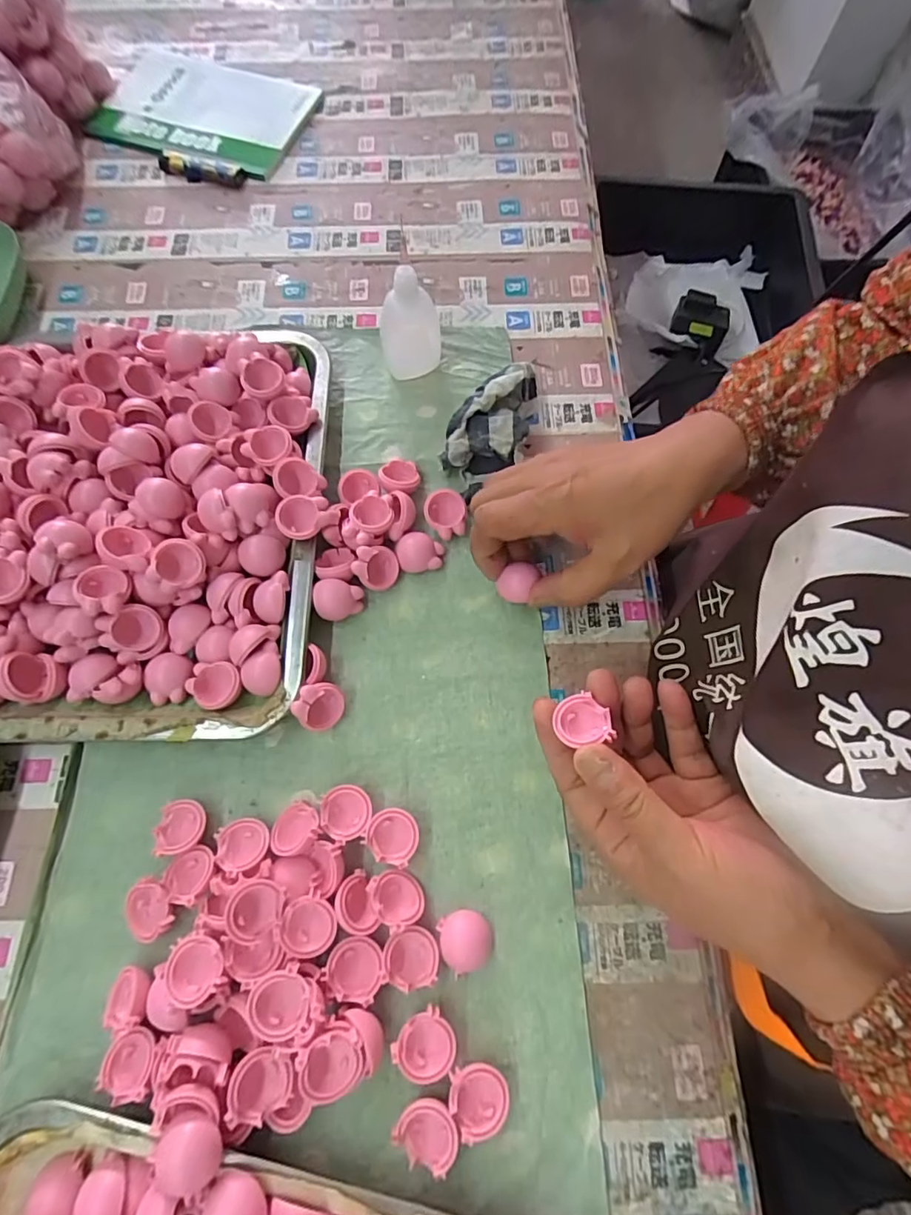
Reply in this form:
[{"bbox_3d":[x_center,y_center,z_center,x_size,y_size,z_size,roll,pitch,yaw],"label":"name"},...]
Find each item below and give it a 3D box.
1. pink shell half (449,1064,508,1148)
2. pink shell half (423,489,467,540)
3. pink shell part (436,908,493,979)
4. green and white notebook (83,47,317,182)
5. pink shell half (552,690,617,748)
[{"bbox_3d":[0.011,0.243,0.267,0.028,0.014,0.029,0,71,-1],"label":"pink shell half"},{"bbox_3d":[-0.007,-0.064,0.373,0.028,0.018,0.031,-2,71,-2],"label":"pink shell half"},{"bbox_3d":[0.006,0.183,0.292,0.028,0.009,0.028,-12,72,-5],"label":"pink shell part"},{"bbox_3d":[-0.254,-0.501,0.533,0.200,0.010,0.145,11,71,3],"label":"green and white notebook"},{"bbox_3d":[0.066,0.058,0.278,0.024,0.013,0.025,-29,74,-11],"label":"pink shell half"}]

